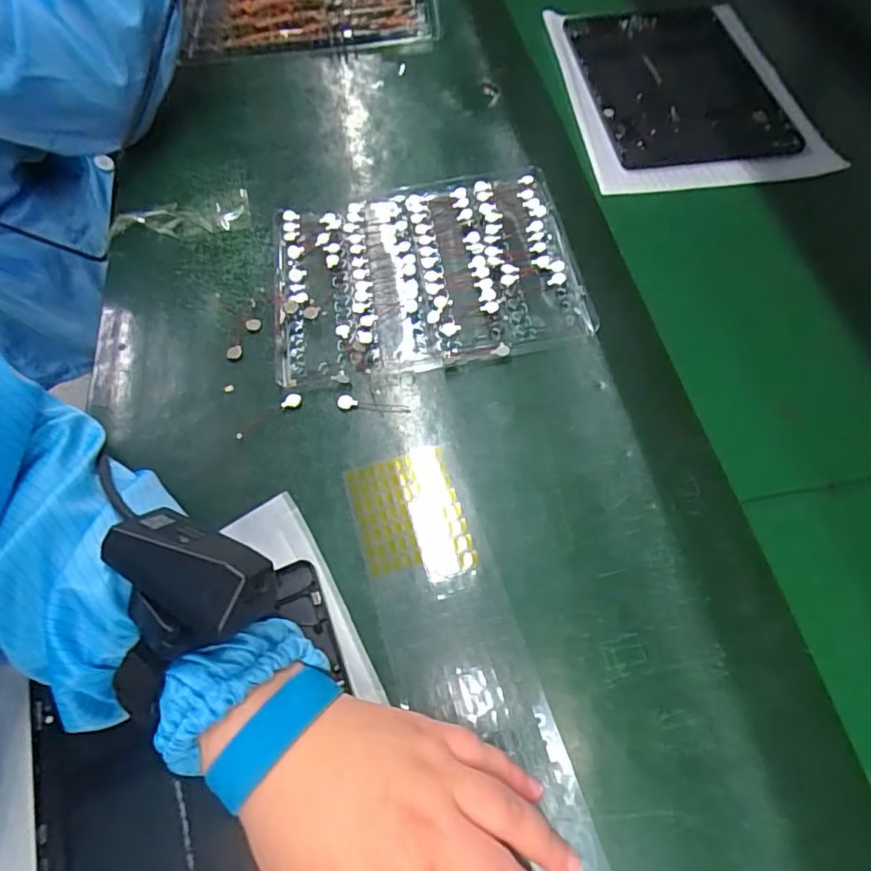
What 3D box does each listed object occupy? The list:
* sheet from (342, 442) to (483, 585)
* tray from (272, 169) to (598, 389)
[{"bbox_3d":[-0.015,0.047,0.329,0.061,0.004,0.080,-18,62,-6],"label":"sheet"},{"bbox_3d":[-0.011,-0.121,0.413,0.217,0.024,0.165,-8,61,-1],"label":"tray"}]

